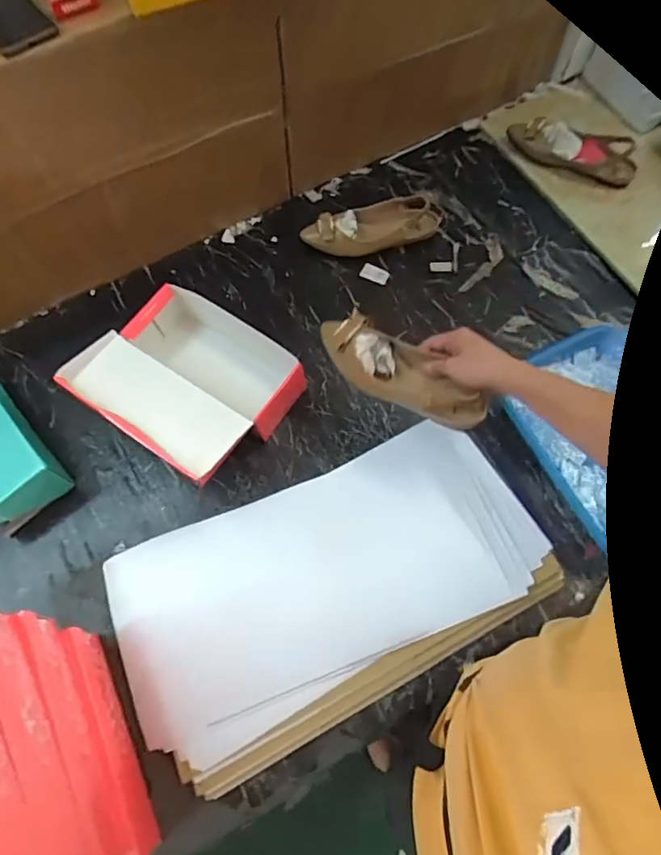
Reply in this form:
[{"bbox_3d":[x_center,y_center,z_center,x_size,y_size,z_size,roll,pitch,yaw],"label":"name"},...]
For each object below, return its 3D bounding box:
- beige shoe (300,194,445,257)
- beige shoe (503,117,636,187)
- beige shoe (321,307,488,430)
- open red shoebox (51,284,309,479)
[{"bbox_3d":[0.084,-0.391,1.023,0.269,0.061,0.099,-17,69,-6],"label":"beige shoe"},{"bbox_3d":[0.476,-0.546,1.061,0.254,0.080,0.124,18,70,8],"label":"beige shoe"},{"bbox_3d":[0.094,-0.077,0.733,0.247,0.050,0.083,34,72,16],"label":"beige shoe"},{"bbox_3d":[-0.224,-0.077,0.870,0.290,0.122,0.263,33,72,13],"label":"open red shoebox"}]

